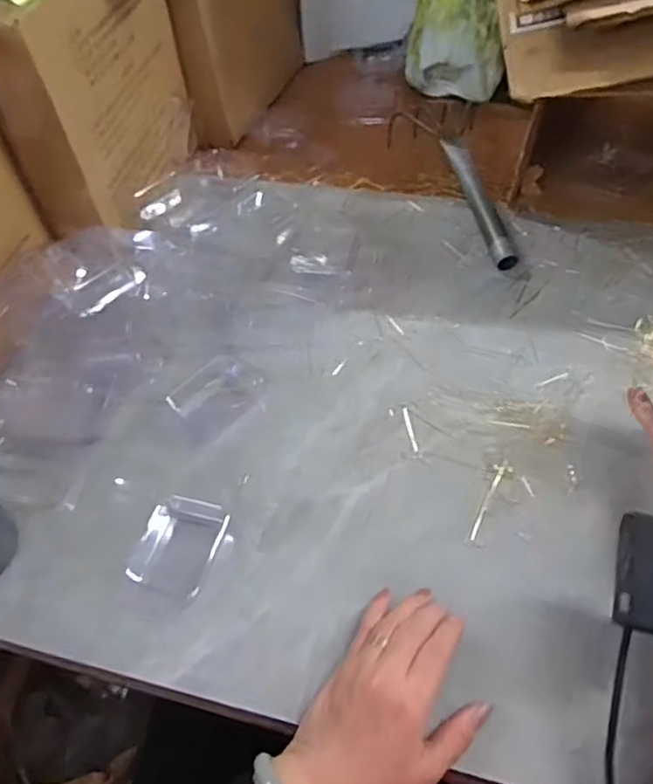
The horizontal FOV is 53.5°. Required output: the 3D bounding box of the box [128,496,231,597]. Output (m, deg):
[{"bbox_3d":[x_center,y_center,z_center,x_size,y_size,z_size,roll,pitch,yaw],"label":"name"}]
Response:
[{"bbox_3d":[-0.118,0.122,0.519,0.065,0.022,0.073,13,54,16],"label":"box"}]

